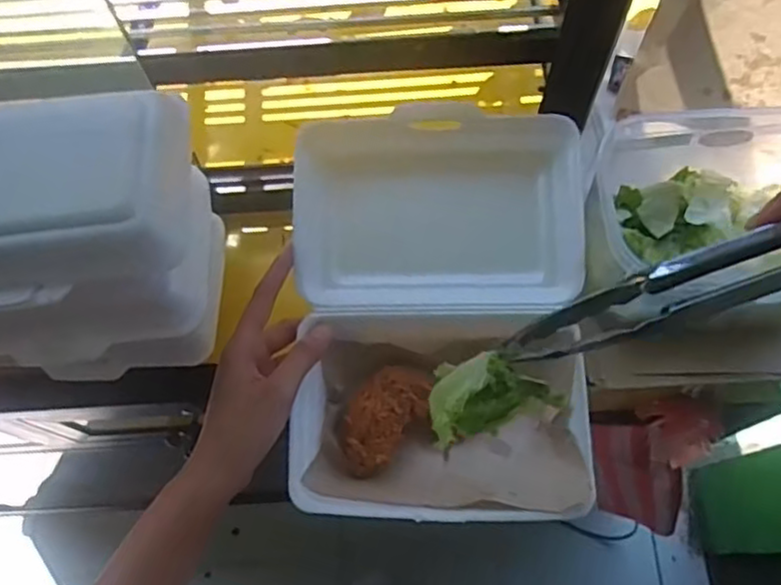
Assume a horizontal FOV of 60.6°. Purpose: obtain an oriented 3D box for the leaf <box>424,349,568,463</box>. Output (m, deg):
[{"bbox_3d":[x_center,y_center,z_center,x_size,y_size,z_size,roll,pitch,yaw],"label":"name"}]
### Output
[{"bbox_3d":[0.049,0.050,0.322,0.060,0.046,0.033,-16,68,-5],"label":"leaf"}]

